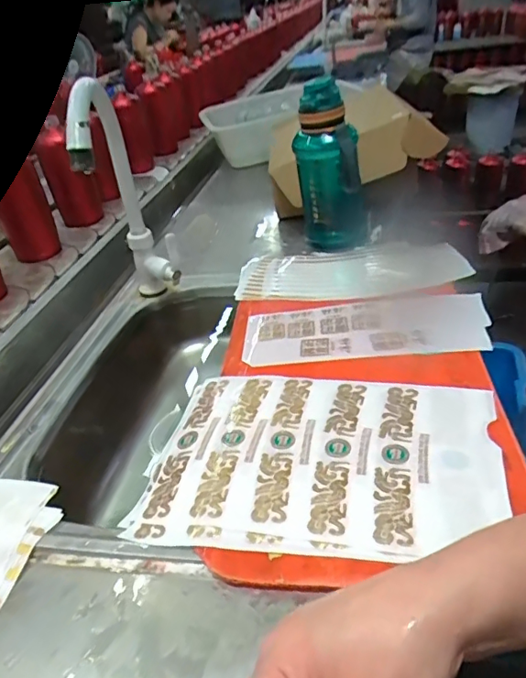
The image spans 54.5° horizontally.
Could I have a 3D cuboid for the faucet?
[{"bbox_3d":[-0.161,-0.153,0.618,0.074,0.252,0.176,-13,34,-8],"label":"faucet"}]

